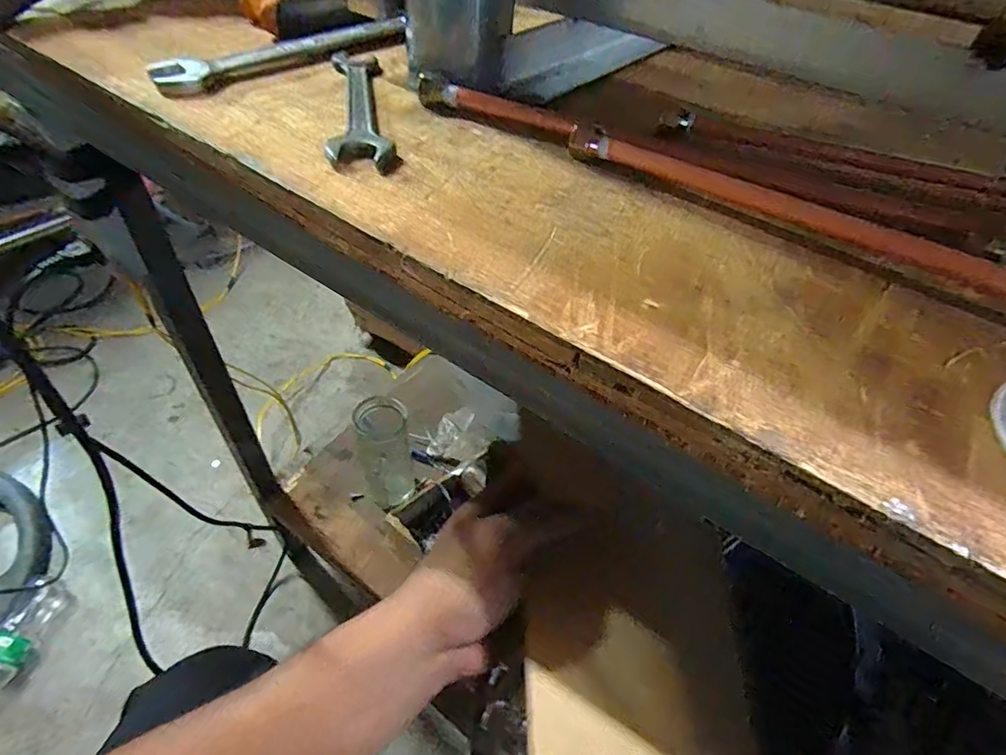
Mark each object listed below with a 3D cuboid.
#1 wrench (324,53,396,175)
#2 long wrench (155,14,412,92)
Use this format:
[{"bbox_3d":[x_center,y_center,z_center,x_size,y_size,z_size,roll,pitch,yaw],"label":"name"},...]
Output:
[{"bbox_3d":[-0.067,-0.130,0.255,0.027,0.007,0.123,-4,49,-9],"label":"wrench"},{"bbox_3d":[-0.113,-0.177,0.292,0.146,0.009,0.024,-34,59,-30],"label":"long wrench"}]

